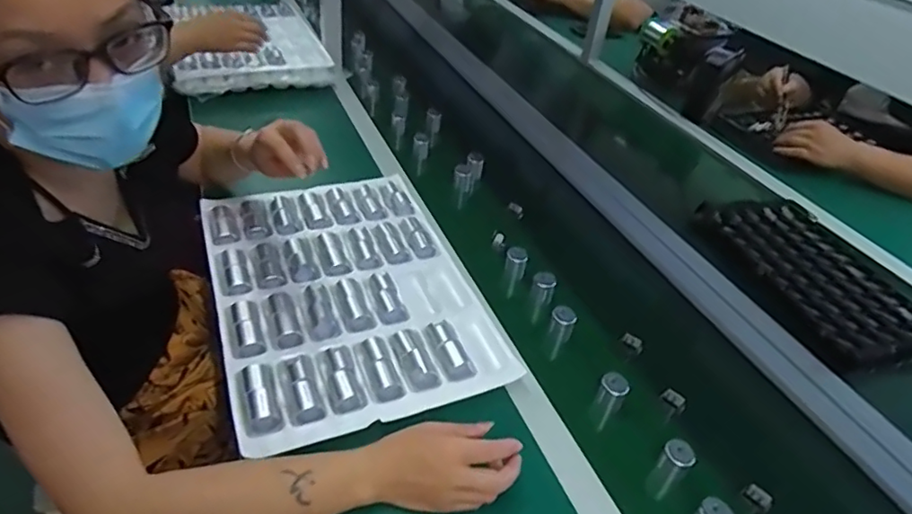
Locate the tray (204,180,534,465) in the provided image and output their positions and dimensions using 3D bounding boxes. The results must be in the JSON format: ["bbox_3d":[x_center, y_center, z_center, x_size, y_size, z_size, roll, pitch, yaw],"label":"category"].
[{"bbox_3d":[-0.145,0.035,0.758,0.324,0.051,0.431,-12,41,-22],"label":"tray"}]

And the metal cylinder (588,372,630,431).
[{"bbox_3d":[0.179,0.170,0.674,0.030,0.068,0.029,28,42,27],"label":"metal cylinder"}]

